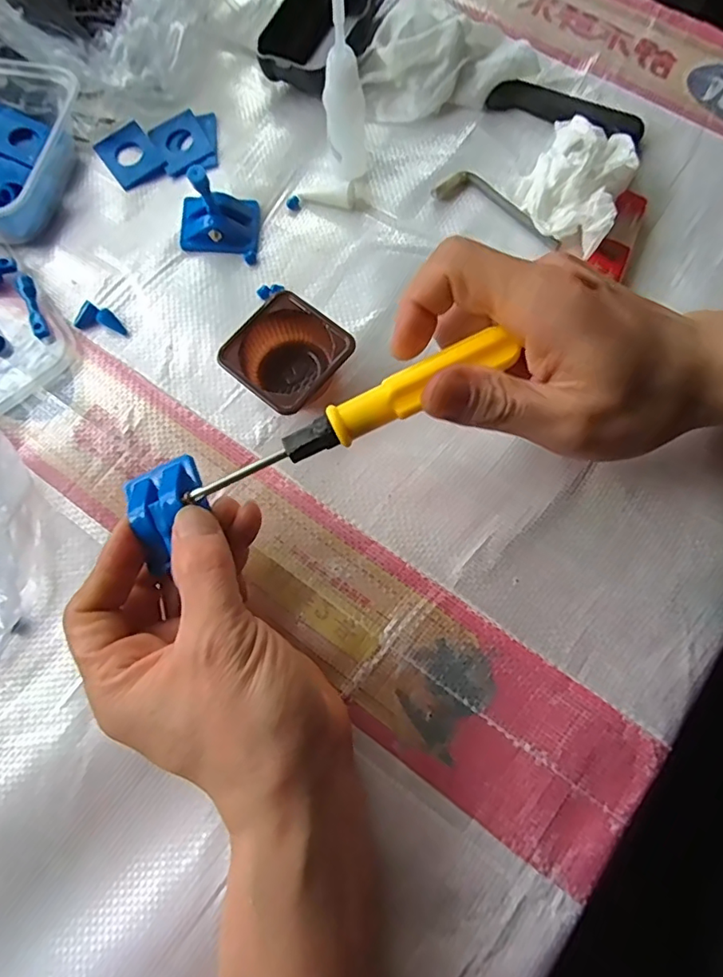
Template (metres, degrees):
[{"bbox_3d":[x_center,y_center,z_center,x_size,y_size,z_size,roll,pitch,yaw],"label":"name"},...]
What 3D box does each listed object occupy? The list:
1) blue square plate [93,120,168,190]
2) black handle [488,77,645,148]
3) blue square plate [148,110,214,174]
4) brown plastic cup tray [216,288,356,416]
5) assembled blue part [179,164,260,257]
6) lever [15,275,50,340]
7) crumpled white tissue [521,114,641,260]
[{"bbox_3d":[-0.144,-0.209,0.342,0.032,0.004,0.042,-34,76,-8],"label":"blue square plate"},{"bbox_3d":[0.124,-0.228,0.333,0.092,0.012,0.022,24,76,8],"label":"black handle"},{"bbox_3d":[-0.112,-0.216,0.342,0.030,0.004,0.038,-25,75,-5],"label":"blue square plate"},{"bbox_3d":[-0.038,-0.067,0.289,0.053,0.026,0.054,39,79,12],"label":"brown plastic cup tray"},{"bbox_3d":[-0.084,-0.158,0.312,0.045,0.035,0.039,2,74,2],"label":"assembled blue part"},{"bbox_3d":[-0.185,-0.102,0.312,0.008,0.013,0.037,-23,74,-5],"label":"lever"},{"bbox_3d":[0.123,-0.176,0.309,0.052,0.039,0.083,25,76,9],"label":"crumpled white tissue"}]

